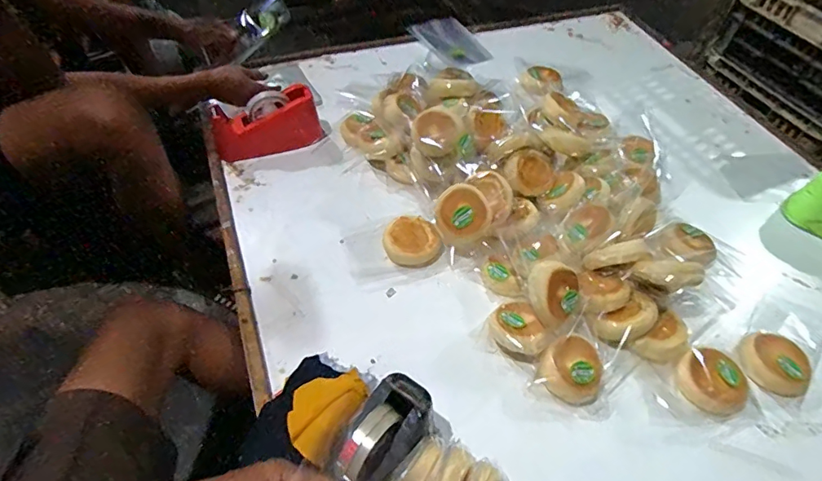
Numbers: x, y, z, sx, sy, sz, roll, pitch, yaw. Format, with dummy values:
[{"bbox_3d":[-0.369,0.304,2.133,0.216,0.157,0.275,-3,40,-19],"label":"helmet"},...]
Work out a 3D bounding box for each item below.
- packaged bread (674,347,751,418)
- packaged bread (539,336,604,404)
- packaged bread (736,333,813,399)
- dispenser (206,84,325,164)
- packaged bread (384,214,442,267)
[{"bbox_3d":[0.419,0.200,0.671,0.081,0.042,0.092,-16,55,-14],"label":"packaged bread"},{"bbox_3d":[0.227,0.187,0.676,0.083,0.055,0.086,2,52,-3],"label":"packaged bread"},{"bbox_3d":[0.540,0.178,0.703,0.094,0.043,0.088,1,52,-1],"label":"packaged bread"},{"bbox_3d":[-0.285,-0.236,0.940,0.207,0.085,0.073,-13,54,-12],"label":"dispenser"},{"bbox_3d":[0.002,0.001,0.810,0.091,0.026,0.090,1,52,-1],"label":"packaged bread"}]

